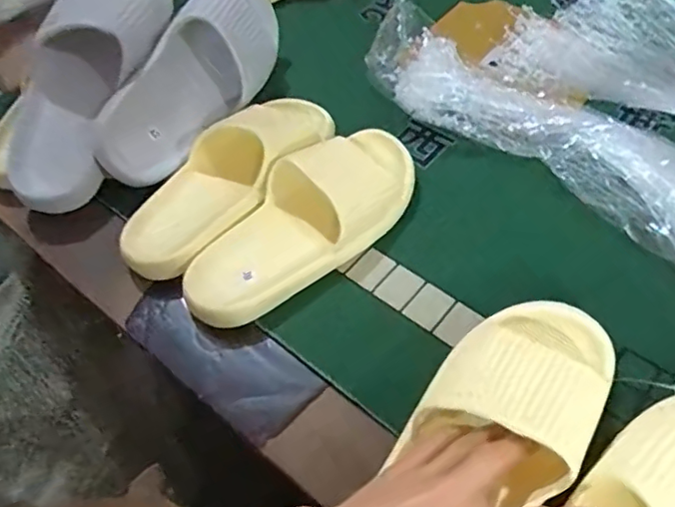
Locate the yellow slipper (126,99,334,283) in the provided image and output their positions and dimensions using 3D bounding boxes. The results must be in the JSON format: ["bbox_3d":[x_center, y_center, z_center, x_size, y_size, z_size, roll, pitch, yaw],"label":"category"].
[{"bbox_3d":[-0.105,-0.084,0.536,0.097,0.063,0.241,29,61,22],"label":"yellow slipper"}]

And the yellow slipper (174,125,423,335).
[{"bbox_3d":[-0.029,-0.033,0.509,0.243,0.062,0.099,-37,60,-21],"label":"yellow slipper"}]

